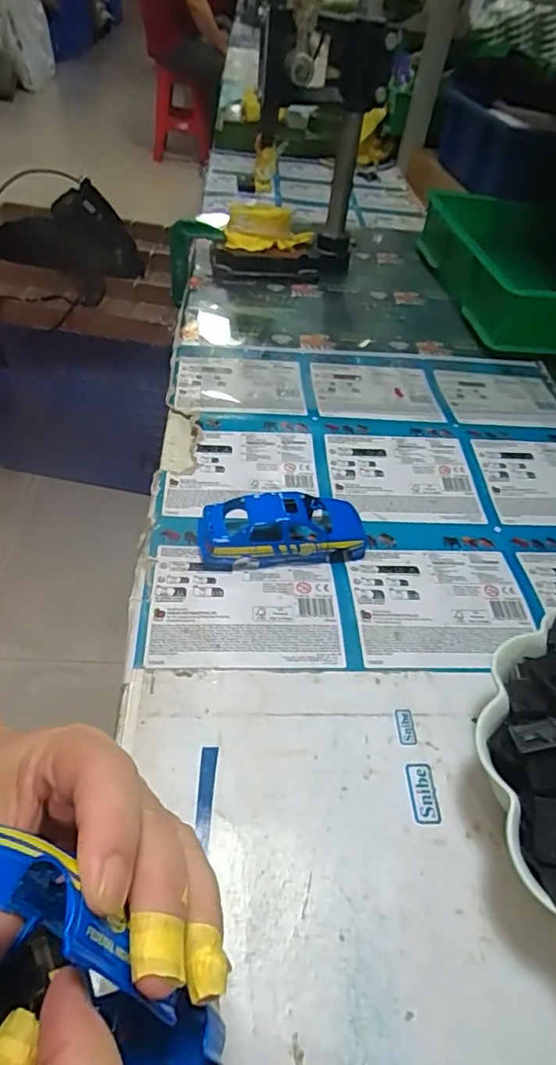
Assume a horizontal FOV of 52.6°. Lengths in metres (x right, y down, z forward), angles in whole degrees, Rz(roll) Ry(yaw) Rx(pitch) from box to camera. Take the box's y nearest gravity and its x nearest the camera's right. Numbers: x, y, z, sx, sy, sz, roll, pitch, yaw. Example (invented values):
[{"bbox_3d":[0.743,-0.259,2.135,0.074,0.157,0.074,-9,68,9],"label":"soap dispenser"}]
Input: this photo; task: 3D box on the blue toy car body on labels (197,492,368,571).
[{"bbox_3d":[0.005,-0.002,0.440,0.129,0.030,0.058,2,47,-5],"label":"blue toy car body on labels"}]

